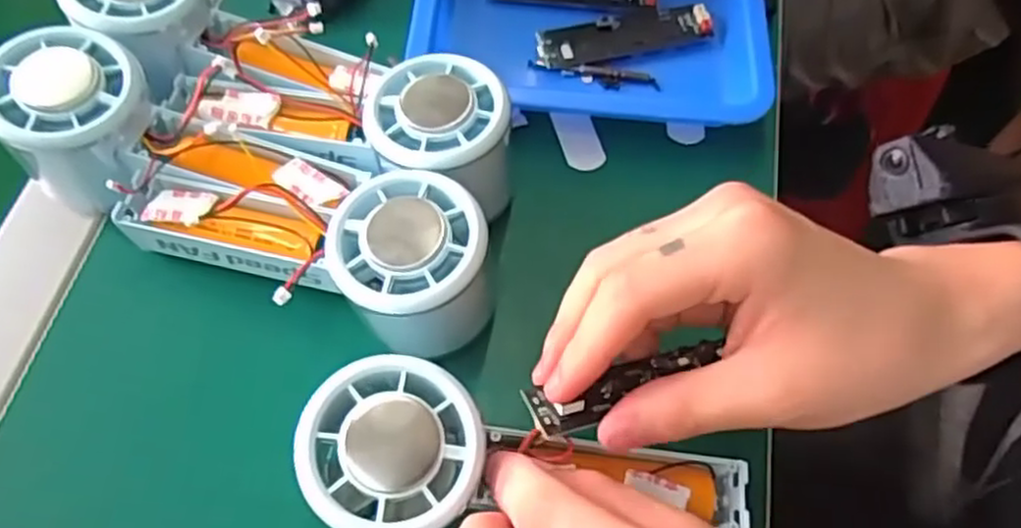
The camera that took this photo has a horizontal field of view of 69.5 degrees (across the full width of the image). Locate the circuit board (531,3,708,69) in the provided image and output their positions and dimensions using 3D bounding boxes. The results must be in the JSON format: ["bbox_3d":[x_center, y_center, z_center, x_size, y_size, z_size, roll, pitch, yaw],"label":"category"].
[{"bbox_3d":[0.059,-0.119,0.380,0.091,0.005,0.026,-12,63,-8],"label":"circuit board"}]

